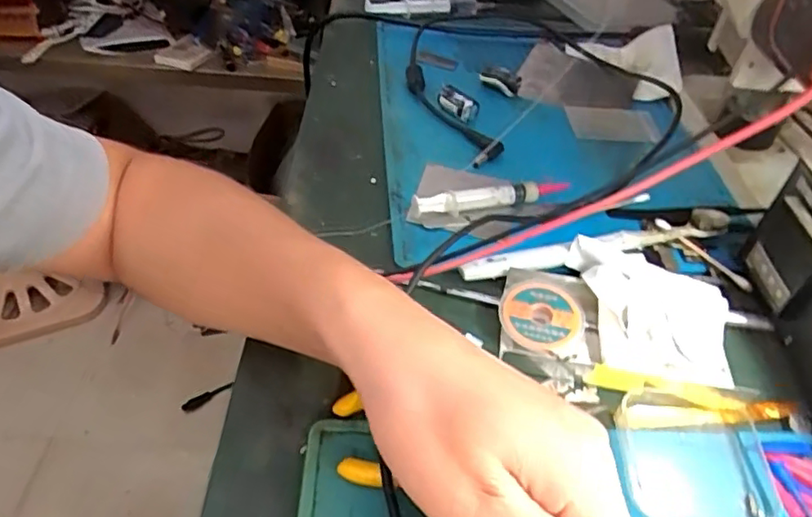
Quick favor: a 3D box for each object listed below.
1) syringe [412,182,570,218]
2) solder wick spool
[{"bbox_3d":[0.058,-0.041,0.407,0.113,0.016,0.011,-10,46,-15],"label":"syringe"},{"bbox_3d":[0.074,0.031,0.330,0.044,0.008,0.041,3,44,-3],"label":"solder wick spool"}]

